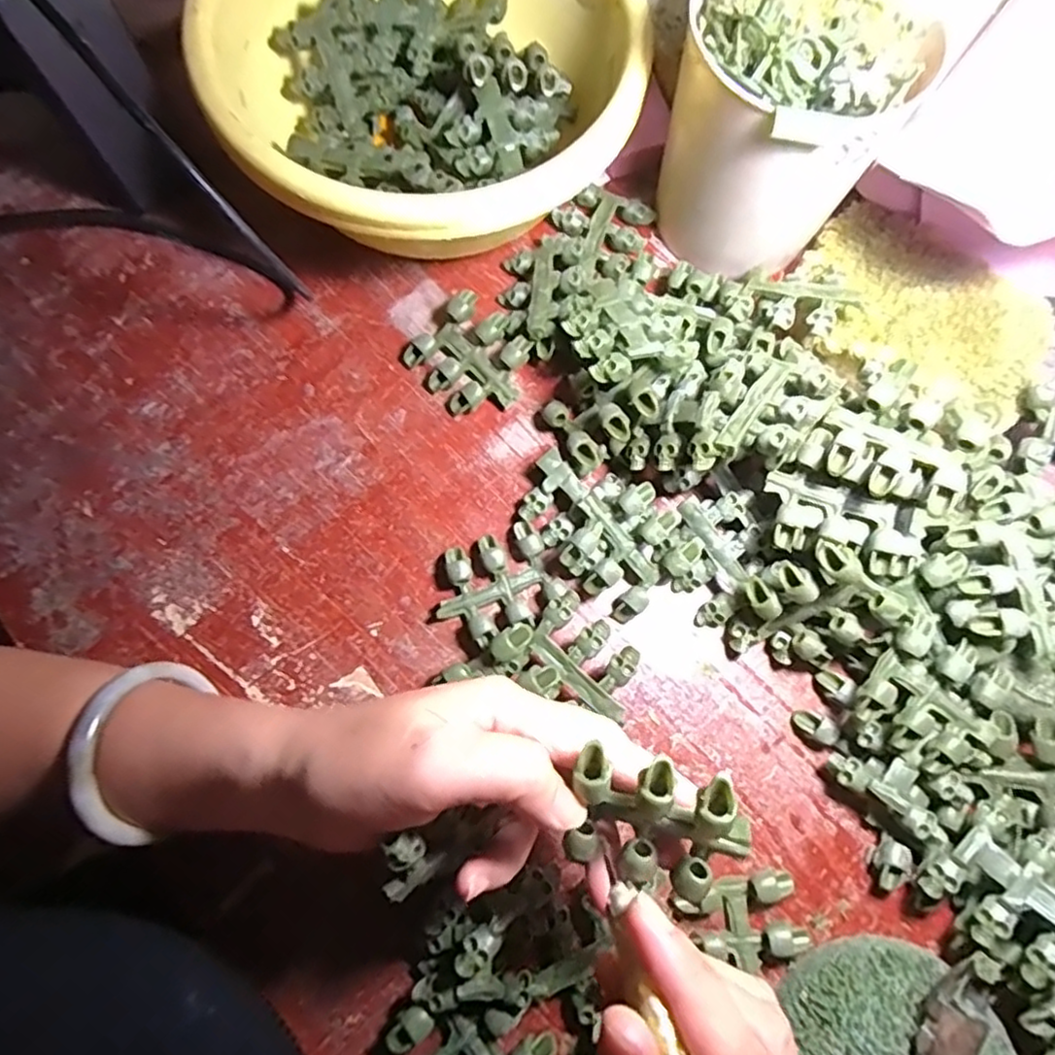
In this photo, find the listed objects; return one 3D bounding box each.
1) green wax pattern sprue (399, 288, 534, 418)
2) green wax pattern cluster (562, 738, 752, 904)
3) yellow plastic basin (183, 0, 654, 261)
[{"bbox_3d":[-0.031,-0.094,0.360,0.054,0.019,0.061,-42,79,-11],"label":"green wax pattern sprue"},{"bbox_3d":[0.046,0.100,0.224,0.059,0.019,0.051,17,108,9],"label":"green wax pattern cluster"},{"bbox_3d":[-0.055,-0.242,0.353,0.216,0.082,0.213,0,75,-1],"label":"yellow plastic basin"}]

